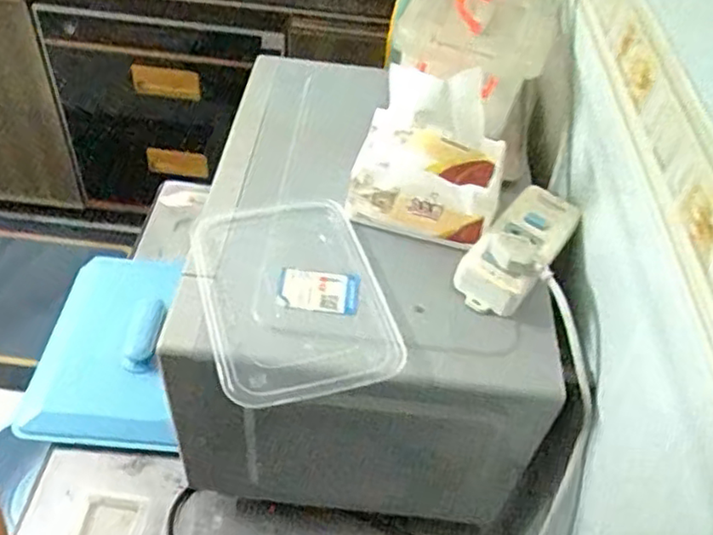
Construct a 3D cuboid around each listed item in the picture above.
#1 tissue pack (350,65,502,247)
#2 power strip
[{"bbox_3d":[0.063,-0.092,0.588,0.125,0.149,0.067,19,47,11],"label":"tissue pack"},{"bbox_3d":[0.142,-0.014,0.584,0.060,0.050,0.126,33,51,23],"label":"power strip"}]

